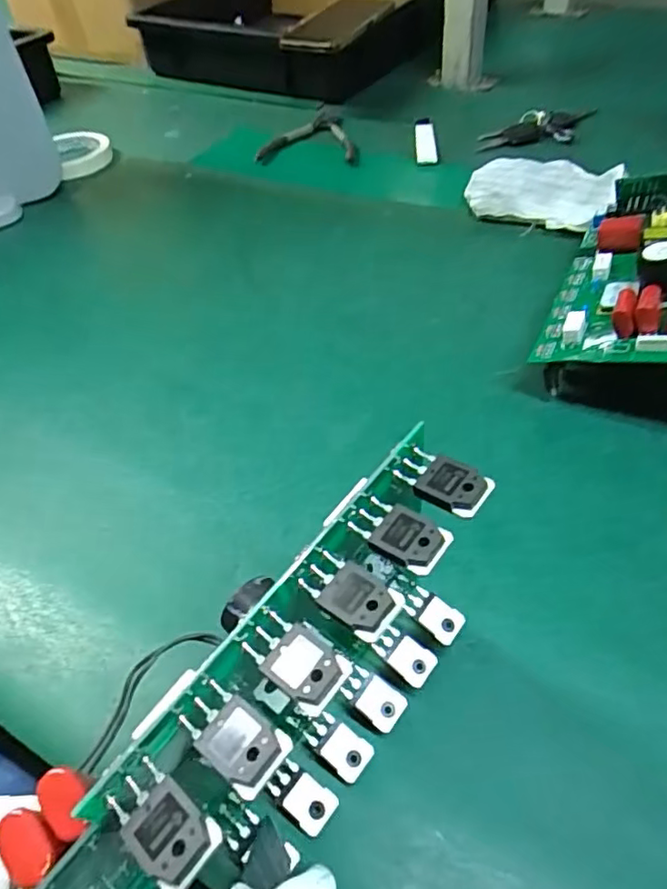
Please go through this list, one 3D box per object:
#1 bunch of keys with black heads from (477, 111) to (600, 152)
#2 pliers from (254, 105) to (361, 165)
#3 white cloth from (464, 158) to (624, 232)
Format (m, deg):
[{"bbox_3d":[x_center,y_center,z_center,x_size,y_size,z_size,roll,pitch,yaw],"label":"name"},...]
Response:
[{"bbox_3d":[0.235,-0.355,0.673,0.152,0.021,0.054,-17,47,-10],"label":"bunch of keys with black heads"},{"bbox_3d":[-0.018,-0.372,0.713,0.109,0.017,0.157,3,47,9],"label":"pliers"},{"bbox_3d":[0.194,-0.234,0.553,0.134,0.034,0.096,20,52,23],"label":"white cloth"}]

